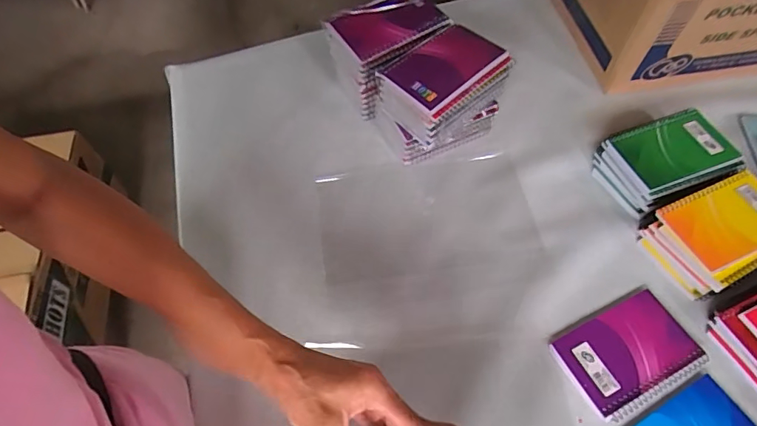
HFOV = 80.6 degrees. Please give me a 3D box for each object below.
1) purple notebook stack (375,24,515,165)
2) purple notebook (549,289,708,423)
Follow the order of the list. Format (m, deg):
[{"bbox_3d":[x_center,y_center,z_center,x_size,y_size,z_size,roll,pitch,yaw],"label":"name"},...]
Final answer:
[{"bbox_3d":[0.077,-0.146,0.556,0.142,0.112,0.107,-33,64,-16],"label":"purple notebook stack"},{"bbox_3d":[0.254,0.139,0.451,0.133,0.007,0.087,-24,62,-12],"label":"purple notebook"}]

